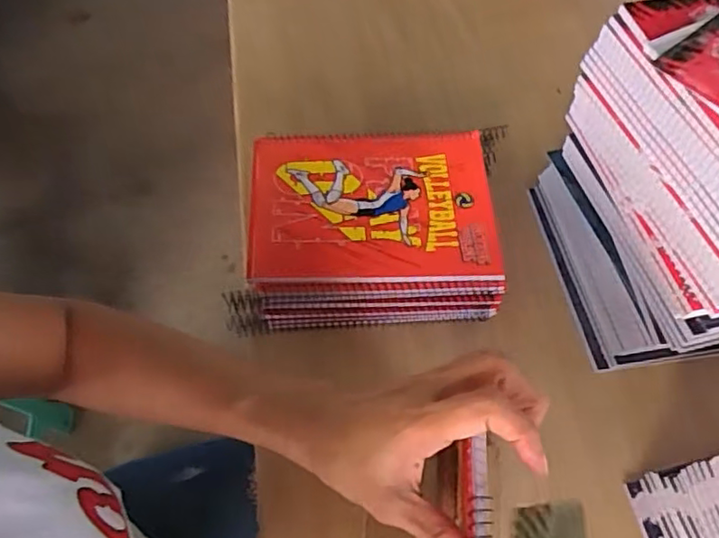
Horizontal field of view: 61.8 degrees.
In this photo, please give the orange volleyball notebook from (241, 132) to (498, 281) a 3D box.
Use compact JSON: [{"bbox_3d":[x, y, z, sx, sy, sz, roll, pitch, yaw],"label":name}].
[{"bbox_3d":[0.010,-0.054,0.497,0.196,0.012,0.143,-2,59,-2],"label":"orange volleyball notebook"}]

